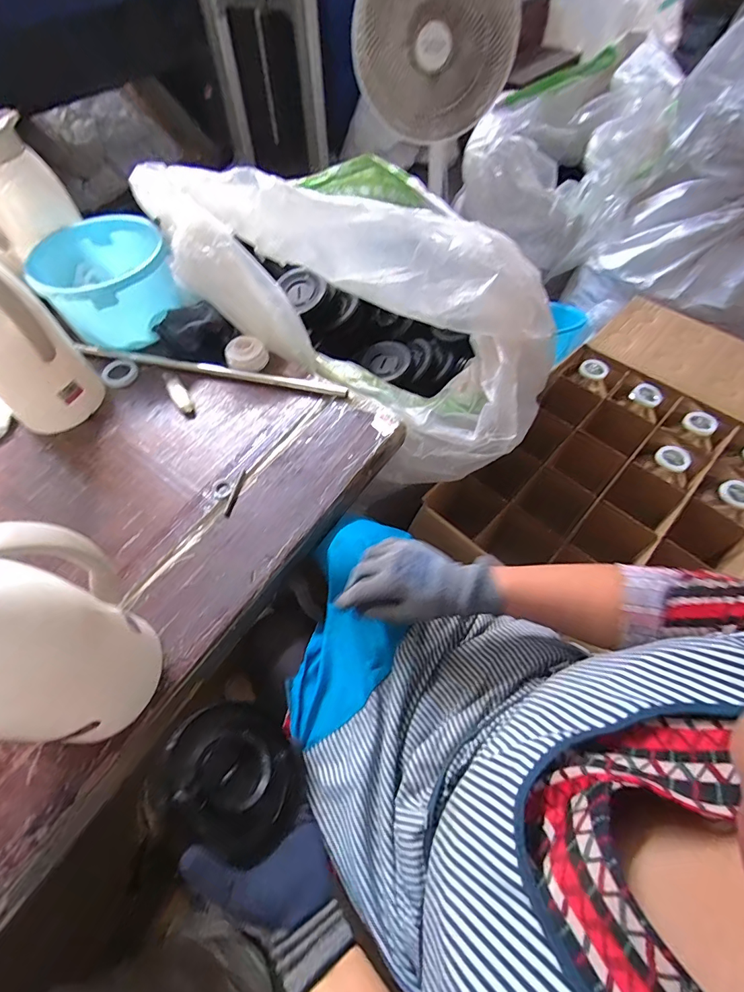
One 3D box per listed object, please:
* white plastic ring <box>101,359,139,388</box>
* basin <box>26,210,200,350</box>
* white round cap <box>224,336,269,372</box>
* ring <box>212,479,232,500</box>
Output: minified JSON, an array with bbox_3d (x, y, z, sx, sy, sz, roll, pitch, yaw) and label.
[{"bbox_3d":[-0.416,-0.203,0.713,0.055,0.008,0.057,-1,59,2],"label":"white plastic ring"},{"bbox_3d":[-0.436,-0.361,0.741,0.207,0.120,0.195,-1,59,2],"label":"basin"},{"bbox_3d":[-0.202,-0.225,0.700,0.064,0.037,0.064,-18,60,-8],"label":"white round cap"},{"bbox_3d":[-0.207,-0.010,0.595,0.027,0.004,0.033,-16,60,-7],"label":"ring"}]

